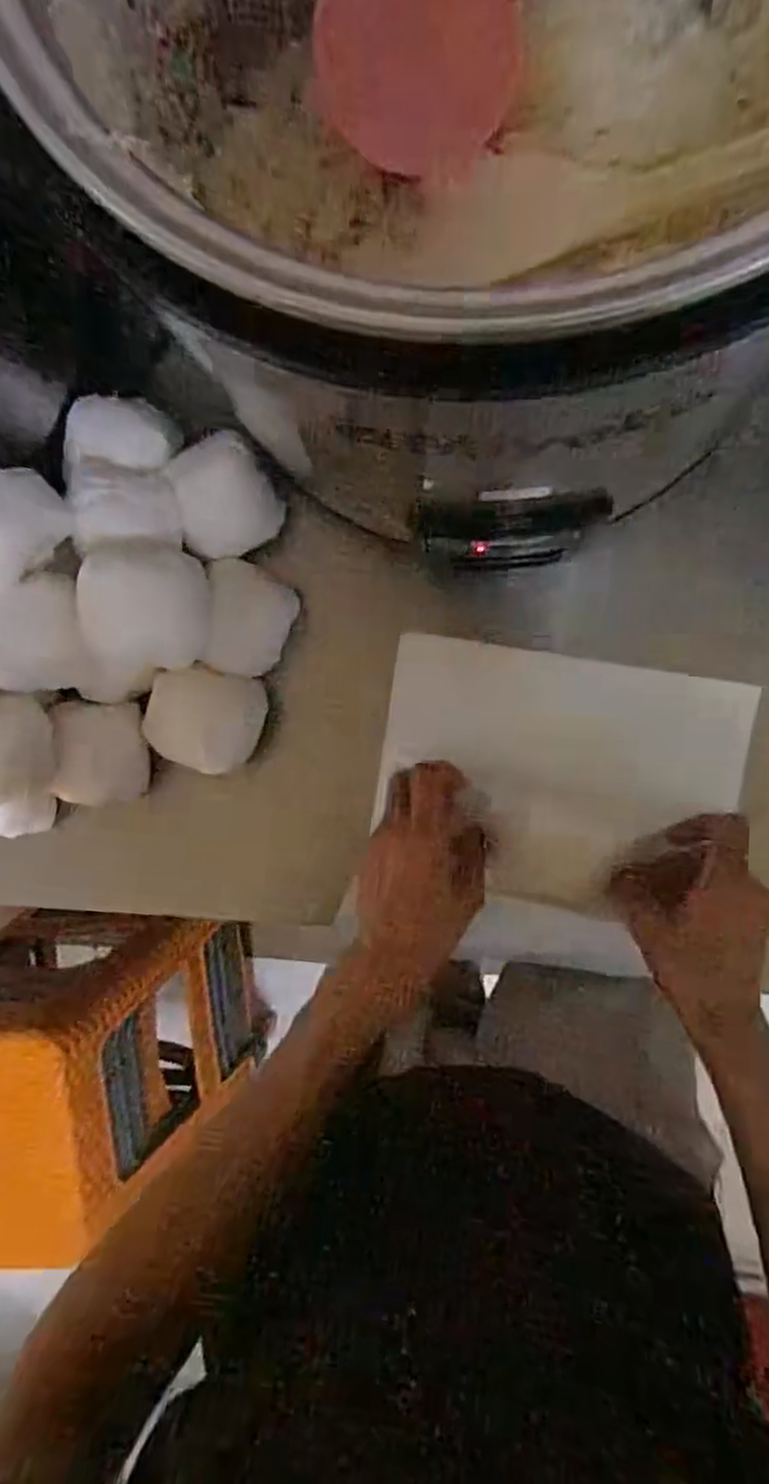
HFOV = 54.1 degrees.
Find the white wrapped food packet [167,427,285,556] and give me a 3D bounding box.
[{"bbox_3d":[-0.113,-0.169,0.532,0.066,0.049,0.076,-26,91,8],"label":"white wrapped food packet"}]

